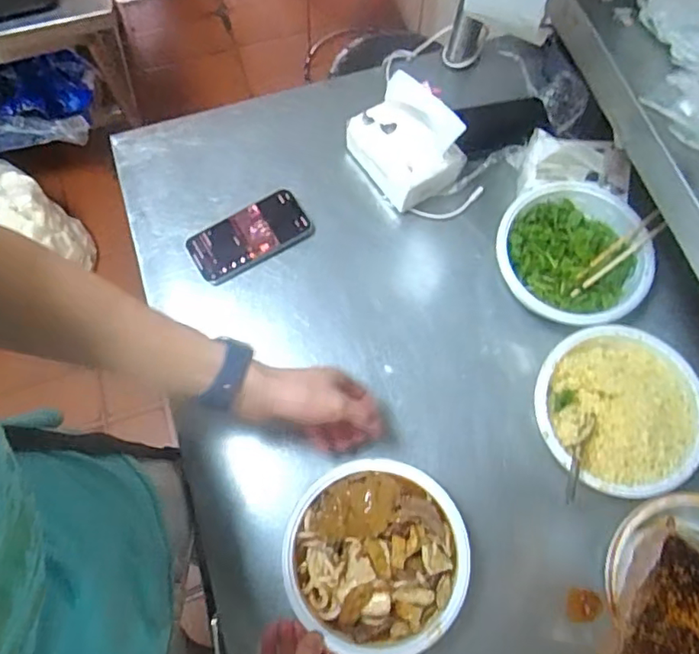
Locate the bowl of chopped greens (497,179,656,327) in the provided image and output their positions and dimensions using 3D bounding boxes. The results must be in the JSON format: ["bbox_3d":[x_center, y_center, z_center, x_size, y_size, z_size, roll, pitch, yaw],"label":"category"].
[{"bbox_3d":[0.254,-0.081,0.639,0.155,0.051,0.162,0,70,-1],"label":"bowl of chopped greens"}]

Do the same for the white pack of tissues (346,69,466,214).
[{"bbox_3d":[0.064,-0.219,0.670,0.087,0.100,0.124,-38,76,-13],"label":"white pack of tissues"}]

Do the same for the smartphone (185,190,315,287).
[{"bbox_3d":[-0.119,-0.107,0.673,0.144,0.012,0.072,-27,73,-10],"label":"smartphone"}]

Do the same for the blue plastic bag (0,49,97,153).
[{"bbox_3d":[-0.764,-0.544,1.390,0.304,0.161,0.161,-19,72,-8],"label":"blue plastic bag"}]

